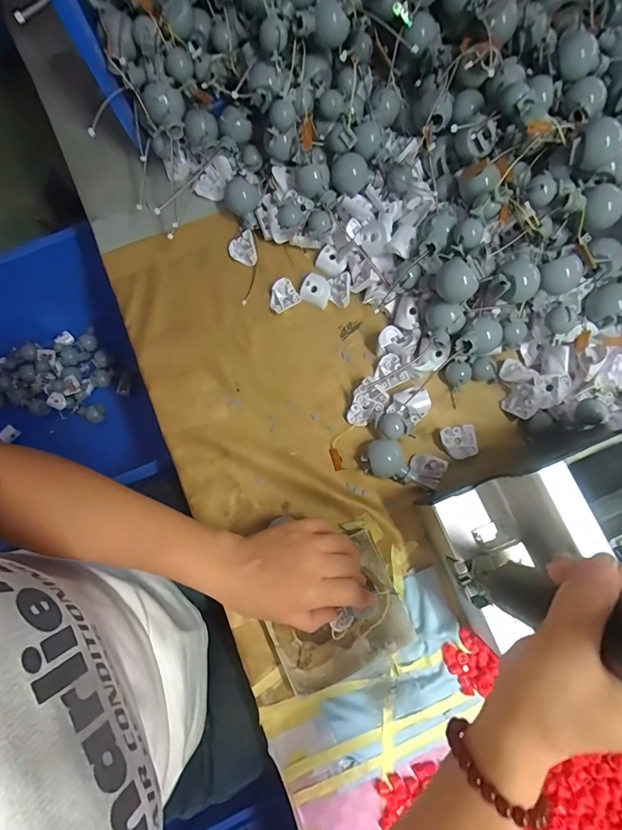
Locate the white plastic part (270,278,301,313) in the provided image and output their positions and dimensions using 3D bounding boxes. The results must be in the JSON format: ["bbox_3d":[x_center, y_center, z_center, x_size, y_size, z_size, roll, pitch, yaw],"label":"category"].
[{"bbox_3d":[-0.030,-0.124,0.444,0.030,0.010,0.029,-30,79,-4],"label":"white plastic part"}]

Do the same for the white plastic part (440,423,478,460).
[{"bbox_3d":[0.142,0.026,0.407,0.031,0.015,0.031,-15,78,-1],"label":"white plastic part"}]

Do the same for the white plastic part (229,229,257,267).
[{"bbox_3d":[-0.073,-0.176,0.458,0.032,0.009,0.034,-20,96,31],"label":"white plastic part"}]

